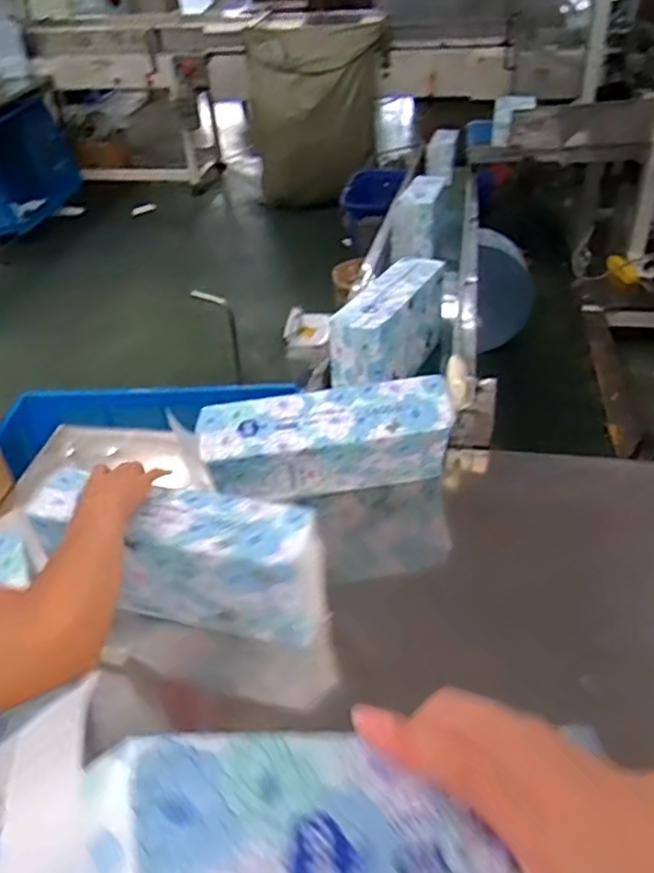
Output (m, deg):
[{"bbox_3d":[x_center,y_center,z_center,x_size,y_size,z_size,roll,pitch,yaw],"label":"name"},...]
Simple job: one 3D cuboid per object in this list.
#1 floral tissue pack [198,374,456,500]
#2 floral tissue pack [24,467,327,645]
[{"bbox_3d":[0.005,0.019,0.943,0.339,0.159,0.086,-8,41,-3],"label":"floral tissue pack"},{"bbox_3d":[-0.181,0.153,0.824,0.350,0.152,0.094,7,43,14],"label":"floral tissue pack"}]

